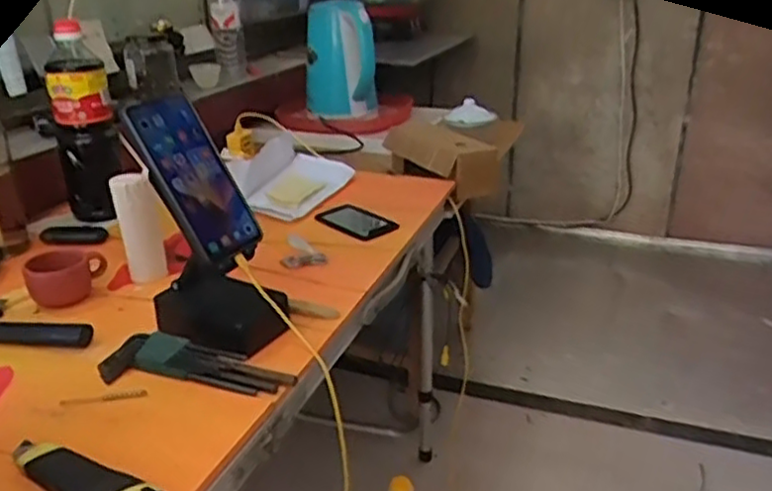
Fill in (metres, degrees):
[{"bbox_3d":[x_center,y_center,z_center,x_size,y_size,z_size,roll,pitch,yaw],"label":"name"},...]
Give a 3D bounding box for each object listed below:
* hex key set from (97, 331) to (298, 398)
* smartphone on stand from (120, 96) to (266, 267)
[{"bbox_3d":[-0.173,0.110,0.641,0.168,0.019,0.058,8,25,17],"label":"hex key set"},{"bbox_3d":[-0.178,-0.064,0.661,0.016,0.161,0.072,-19,15,49],"label":"smartphone on stand"}]

